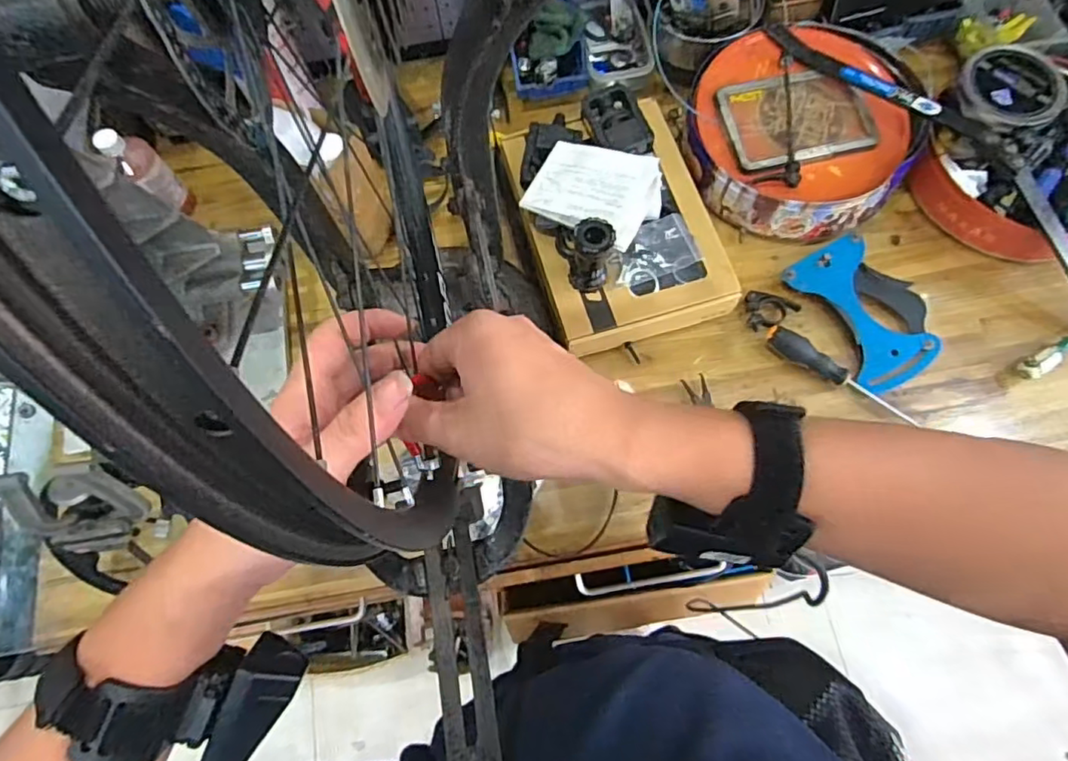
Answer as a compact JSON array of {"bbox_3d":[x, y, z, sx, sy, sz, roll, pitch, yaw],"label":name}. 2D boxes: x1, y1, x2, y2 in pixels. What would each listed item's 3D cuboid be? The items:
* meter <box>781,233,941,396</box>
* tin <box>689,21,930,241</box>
[{"bbox_3d":[0.420,-0.088,0.748,0.130,0.038,0.193,-27,72,-7],"label":"meter"},{"bbox_3d":[0.355,-0.330,0.786,0.291,0.083,0.269,-1,71,2],"label":"tin"}]

